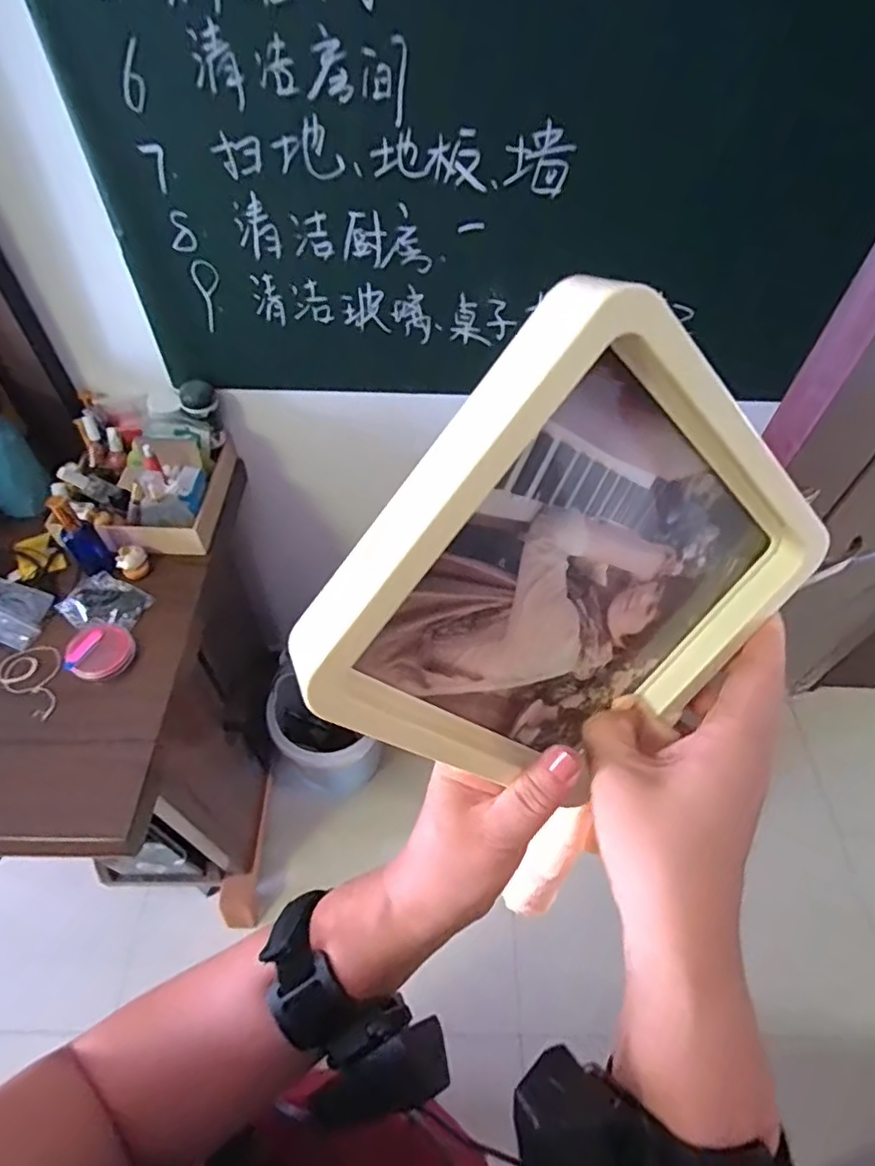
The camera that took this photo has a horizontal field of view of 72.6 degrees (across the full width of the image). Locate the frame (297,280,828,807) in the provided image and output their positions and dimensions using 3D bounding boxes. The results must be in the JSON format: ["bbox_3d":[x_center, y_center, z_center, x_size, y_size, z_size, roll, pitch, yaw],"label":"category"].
[{"bbox_3d":[0.056,0.004,0.246,0.179,0.177,0.032,29,16,-35],"label":"frame"}]

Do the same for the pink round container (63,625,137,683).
[{"bbox_3d":[-0.449,0.091,0.786,0.072,0.027,0.076,2,53,-3],"label":"pink round container"}]

